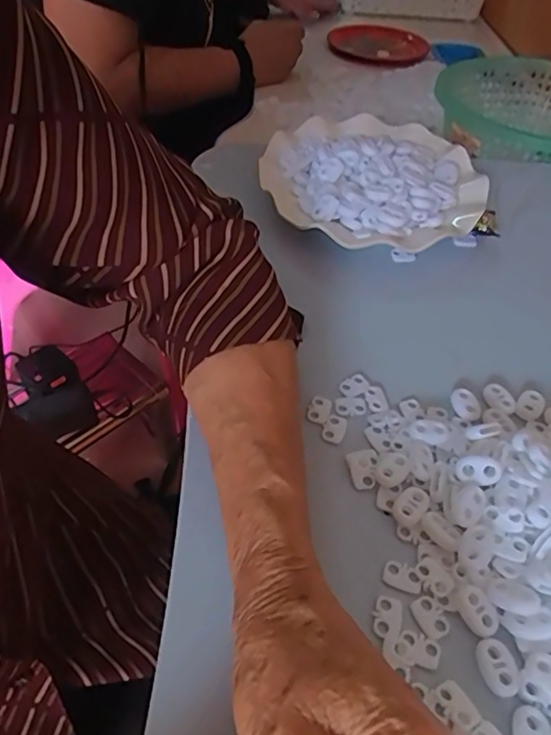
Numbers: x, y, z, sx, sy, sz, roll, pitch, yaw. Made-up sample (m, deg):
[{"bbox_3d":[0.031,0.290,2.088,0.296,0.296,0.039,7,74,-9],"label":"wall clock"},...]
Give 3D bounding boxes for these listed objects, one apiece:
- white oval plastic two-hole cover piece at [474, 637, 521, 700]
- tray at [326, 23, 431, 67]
[{"bbox_3d":[0.095,0.127,0.236,0.015,0.004,0.022,-2,48,-5],"label":"white oval plastic two-hole cover piece"},{"bbox_3d":[0.172,-0.563,0.969,0.181,0.035,0.187,2,48,-2],"label":"tray"}]

